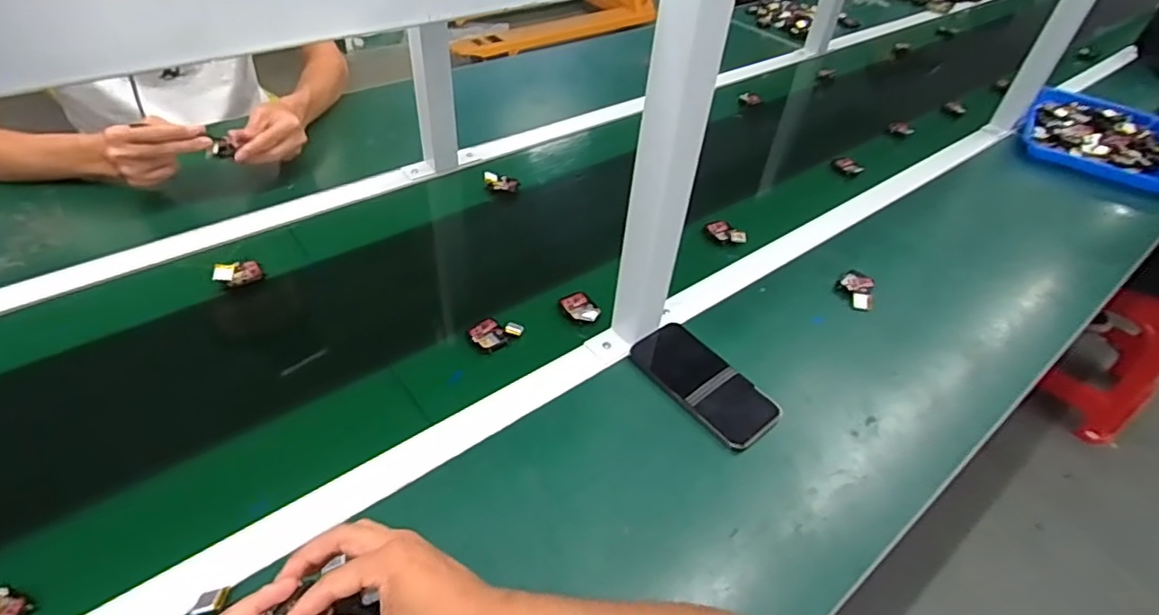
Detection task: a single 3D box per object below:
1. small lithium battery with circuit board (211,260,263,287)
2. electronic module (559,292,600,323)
[{"bbox_3d":[-0.404,-0.042,0.700,0.049,0.018,0.028,-21,50,-25],"label":"small lithium battery with circuit board"},{"bbox_3d":[0.000,-0.001,0.701,0.034,0.009,0.057,-27,44,-20],"label":"electronic module"}]

